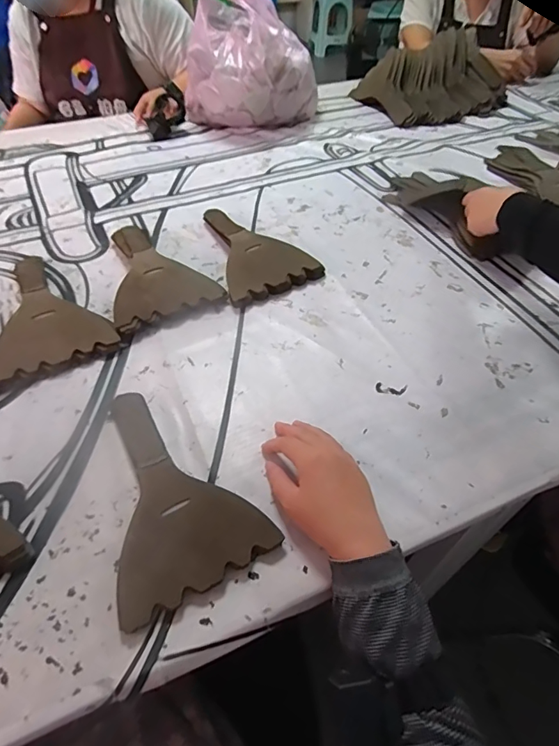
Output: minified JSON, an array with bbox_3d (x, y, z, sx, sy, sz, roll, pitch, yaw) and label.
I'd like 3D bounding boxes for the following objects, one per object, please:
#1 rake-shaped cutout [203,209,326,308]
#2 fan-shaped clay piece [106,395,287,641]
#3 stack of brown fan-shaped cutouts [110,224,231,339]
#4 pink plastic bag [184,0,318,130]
[{"bbox_3d":[-0.058,-0.206,0.712,0.152,0.040,0.245,-24,53,-21],"label":"rake-shaped cutout"},{"bbox_3d":[-0.119,0.103,0.450,0.139,0.028,0.235,-23,52,-20],"label":"fan-shaped clay piece"},{"bbox_3d":[-0.209,-0.163,0.672,0.148,0.043,0.244,-25,53,-21],"label":"stack of brown fan-shaped cutouts"},{"bbox_3d":[-0.063,-0.717,1.040,0.290,0.224,0.275,2,48,1],"label":"pink plastic bag"}]

